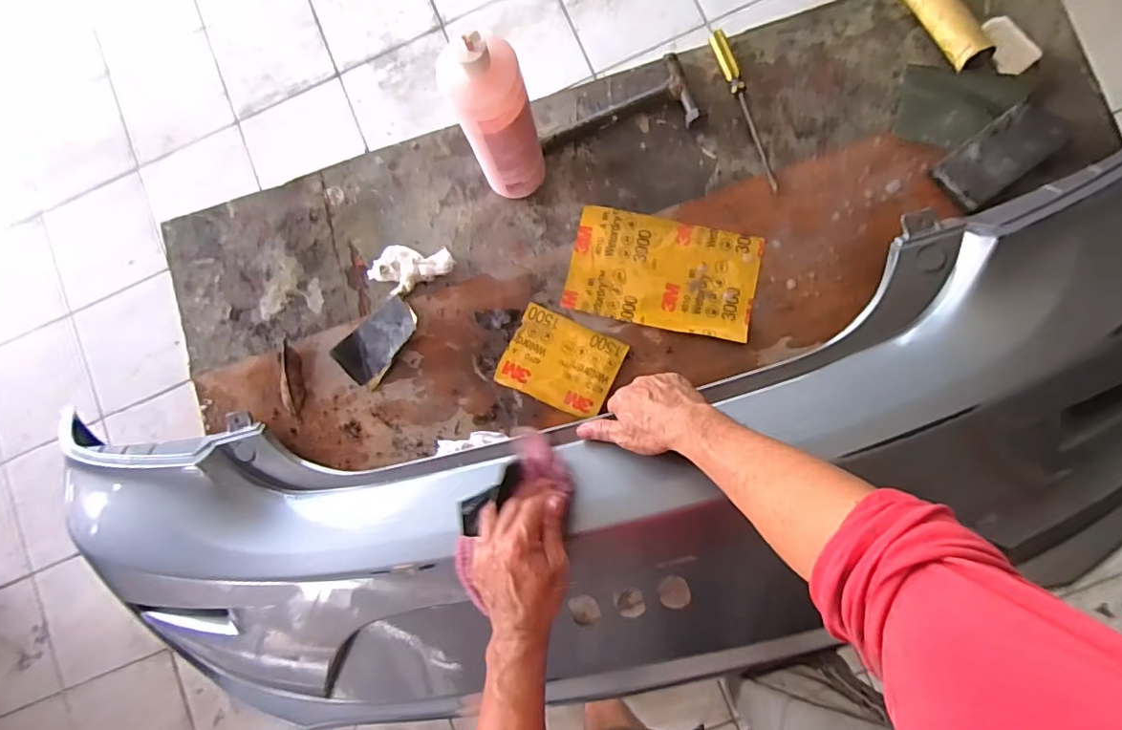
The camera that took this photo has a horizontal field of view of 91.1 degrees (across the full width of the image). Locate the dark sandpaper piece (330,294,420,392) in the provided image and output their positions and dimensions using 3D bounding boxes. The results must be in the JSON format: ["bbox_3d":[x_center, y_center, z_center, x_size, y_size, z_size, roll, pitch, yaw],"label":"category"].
[{"bbox_3d":[-0.238,-0.032,0.717,0.070,0.017,0.117,39,89,9],"label":"dark sandpaper piece"}]

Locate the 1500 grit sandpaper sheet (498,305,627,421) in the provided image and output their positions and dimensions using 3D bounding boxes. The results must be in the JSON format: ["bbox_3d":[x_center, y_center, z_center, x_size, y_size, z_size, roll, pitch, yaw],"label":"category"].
[{"bbox_3d":[0.000,-0.003,0.690,0.136,0.009,0.107,24,87,9],"label":"1500 grit sandpaper sheet"}]

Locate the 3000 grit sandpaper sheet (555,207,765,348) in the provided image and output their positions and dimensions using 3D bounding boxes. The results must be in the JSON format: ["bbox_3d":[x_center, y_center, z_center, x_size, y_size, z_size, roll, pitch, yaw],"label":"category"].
[{"bbox_3d":[0.128,-0.115,0.693,0.230,0.011,0.135,12,85,8],"label":"3000 grit sandpaper sheet"}]

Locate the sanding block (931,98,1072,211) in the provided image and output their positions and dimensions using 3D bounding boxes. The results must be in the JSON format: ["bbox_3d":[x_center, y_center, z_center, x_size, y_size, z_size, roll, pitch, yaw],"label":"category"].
[{"bbox_3d":[0.512,-0.246,0.640,0.133,0.019,0.066,-38,81,2],"label":"sanding block"}]

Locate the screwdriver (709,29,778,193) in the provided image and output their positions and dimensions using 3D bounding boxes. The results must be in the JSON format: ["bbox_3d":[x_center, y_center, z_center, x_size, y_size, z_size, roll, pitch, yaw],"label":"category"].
[{"bbox_3d":[0.238,-0.325,0.699,0.022,0.024,0.217,-21,82,4],"label":"screwdriver"}]

